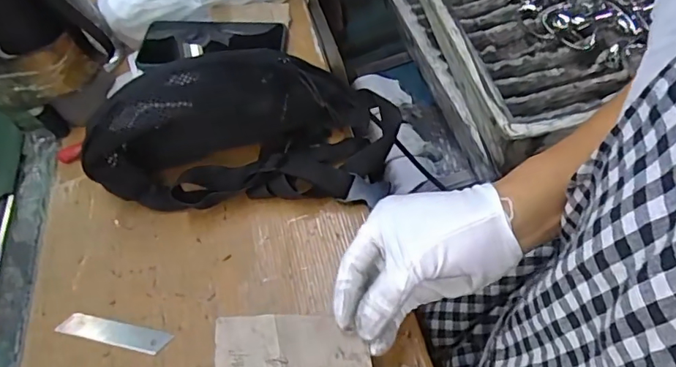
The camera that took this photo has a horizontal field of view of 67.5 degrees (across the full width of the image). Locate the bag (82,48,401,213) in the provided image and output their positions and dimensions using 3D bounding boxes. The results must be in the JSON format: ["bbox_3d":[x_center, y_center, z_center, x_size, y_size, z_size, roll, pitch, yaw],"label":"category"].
[{"bbox_3d":[-0.080,-0.045,0.468,0.257,0.118,0.116,-5,51,9],"label":"bag"}]

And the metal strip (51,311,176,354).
[{"bbox_3d":[-0.183,0.121,0.412,0.104,0.004,0.017,6,61,18],"label":"metal strip"}]

